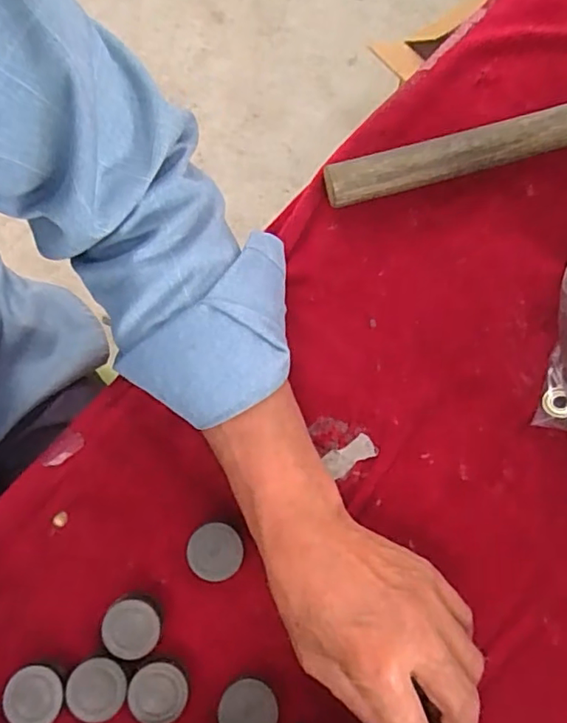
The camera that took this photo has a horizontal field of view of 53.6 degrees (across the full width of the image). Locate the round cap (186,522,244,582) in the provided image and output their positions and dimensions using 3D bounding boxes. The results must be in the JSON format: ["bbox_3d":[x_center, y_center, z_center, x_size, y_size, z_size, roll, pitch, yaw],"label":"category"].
[{"bbox_3d":[-0.040,0.113,0.336,0.032,0.020,0.032,0,76,-2],"label":"round cap"}]

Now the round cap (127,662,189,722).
[{"bbox_3d":[-0.070,0.186,0.317,0.031,0.017,0.033,0,76,-2],"label":"round cap"}]

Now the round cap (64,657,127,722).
[{"bbox_3d":[-0.104,0.183,0.316,0.031,0.016,0.032,0,76,-2],"label":"round cap"}]

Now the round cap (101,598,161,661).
[{"bbox_3d":[-0.087,0.153,0.324,0.032,0.017,0.031,0,76,-2],"label":"round cap"}]

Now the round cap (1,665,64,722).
[{"bbox_3d":[-0.138,0.186,0.314,0.031,0.015,0.031,11,76,1],"label":"round cap"}]

